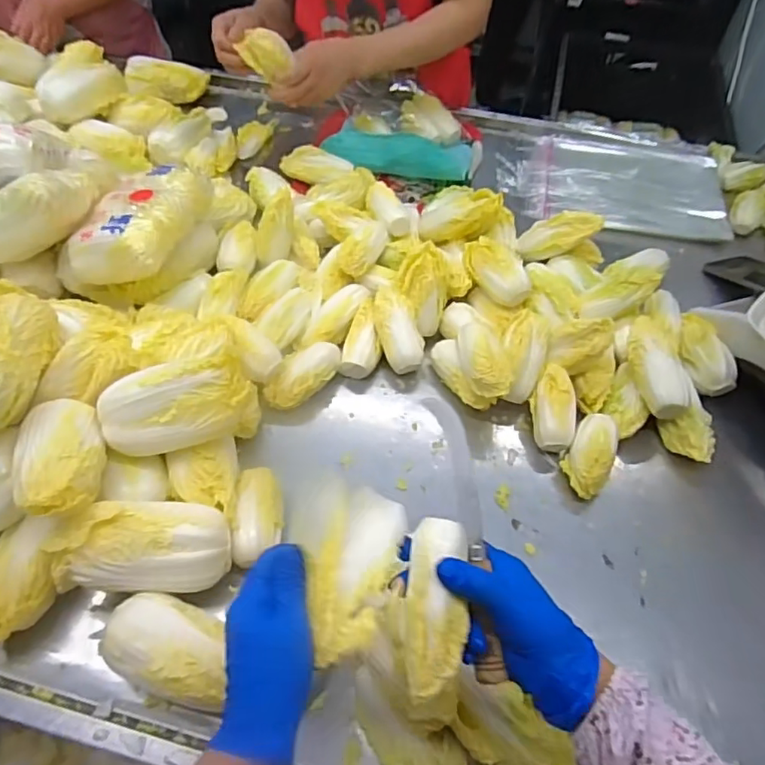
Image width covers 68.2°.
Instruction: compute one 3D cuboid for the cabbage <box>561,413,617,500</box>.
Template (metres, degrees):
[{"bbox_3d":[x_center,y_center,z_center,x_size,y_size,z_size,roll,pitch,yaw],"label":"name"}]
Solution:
[{"bbox_3d":[0.238,0.084,0.650,0.047,0.048,0.096,25,57,15],"label":"cabbage"}]

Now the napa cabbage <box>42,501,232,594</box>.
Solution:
[{"bbox_3d":[-0.224,0.150,0.522,0.154,0.063,0.077,-5,55,-5],"label":"napa cabbage"}]

